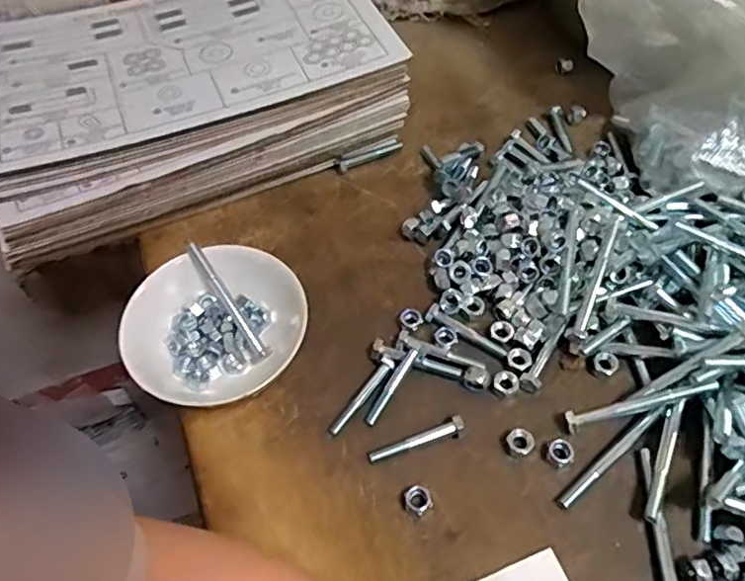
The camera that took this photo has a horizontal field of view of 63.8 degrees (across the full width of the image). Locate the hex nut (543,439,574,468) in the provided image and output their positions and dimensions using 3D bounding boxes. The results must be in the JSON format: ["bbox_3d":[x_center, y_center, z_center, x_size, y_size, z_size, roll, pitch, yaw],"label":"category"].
[{"bbox_3d":[0.132,0.114,0.420,0.018,0.010,0.018,-11,56,-4],"label":"hex nut"}]

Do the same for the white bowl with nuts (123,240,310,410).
[{"bbox_3d":[-0.116,0.034,0.462,0.132,0.066,0.122,-9,56,-3],"label":"white bowl with nuts"}]

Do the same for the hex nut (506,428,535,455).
[{"bbox_3d":[0.105,0.108,0.427,0.019,0.012,0.015,25,61,19],"label":"hex nut"}]

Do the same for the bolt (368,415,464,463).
[{"bbox_3d":[0.031,0.106,0.430,0.071,0.014,0.012,-16,56,-8],"label":"bolt"}]

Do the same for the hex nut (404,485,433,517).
[{"bbox_3d":[0.031,0.143,0.406,0.017,0.010,0.016,-28,58,-15],"label":"hex nut"}]

